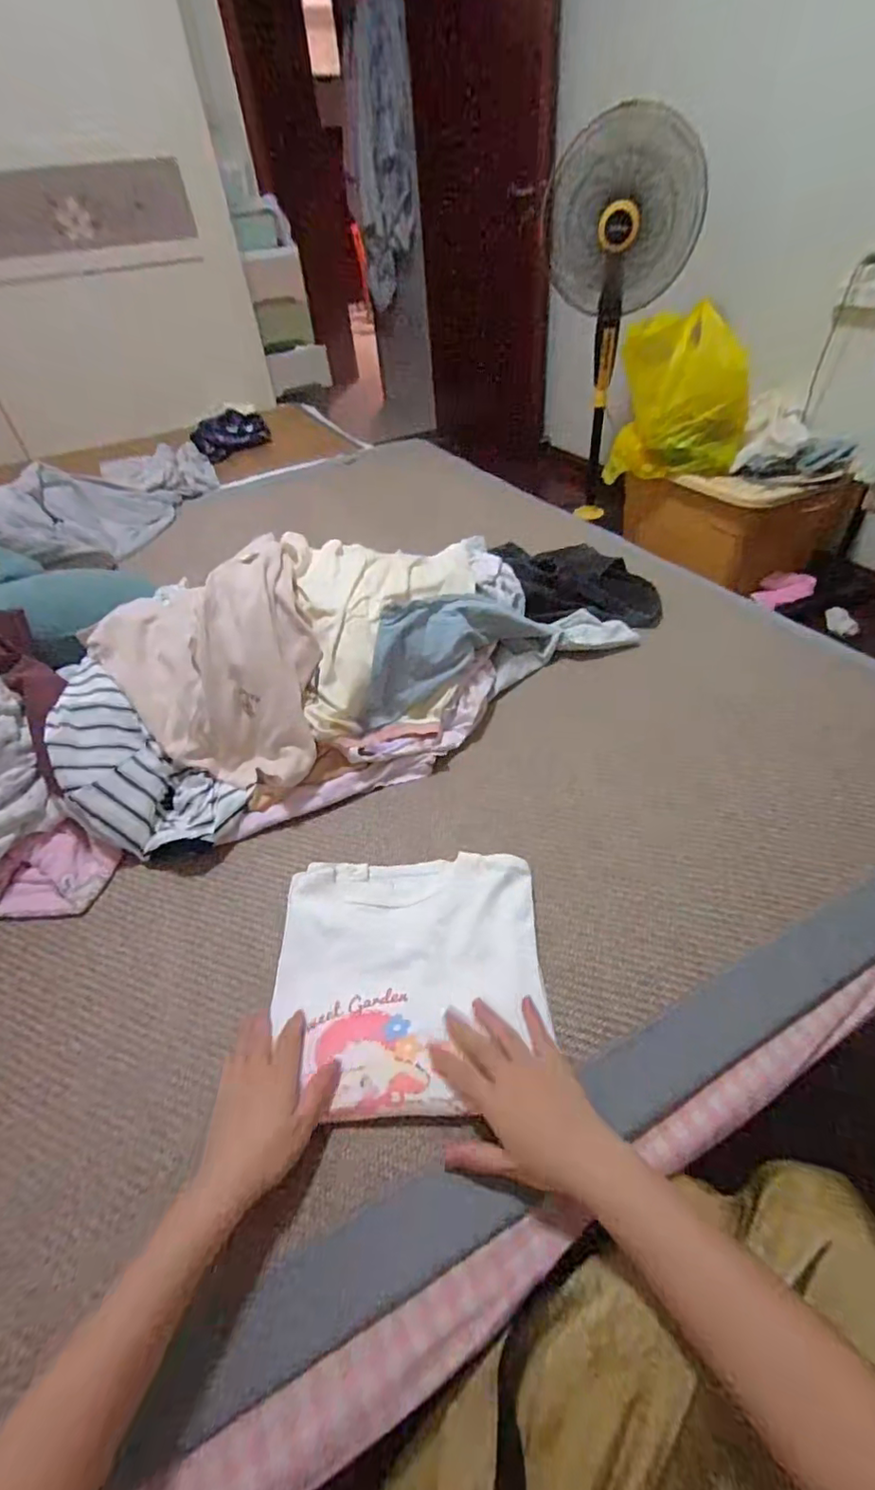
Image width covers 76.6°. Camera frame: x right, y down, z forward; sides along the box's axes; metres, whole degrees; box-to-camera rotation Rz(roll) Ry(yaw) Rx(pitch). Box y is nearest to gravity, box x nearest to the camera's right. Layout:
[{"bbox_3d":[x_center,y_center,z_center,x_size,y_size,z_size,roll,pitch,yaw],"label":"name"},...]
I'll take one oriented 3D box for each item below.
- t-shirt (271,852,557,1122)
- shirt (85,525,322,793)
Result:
[{"bbox_3d":[-0.029,0.212,0.533,0.254,0.020,0.244,-4,43,3],"label":"t-shirt"},{"bbox_3d":[-0.303,-0.115,0.743,0.283,0.177,0.343,-10,44,-4],"label":"shirt"}]

